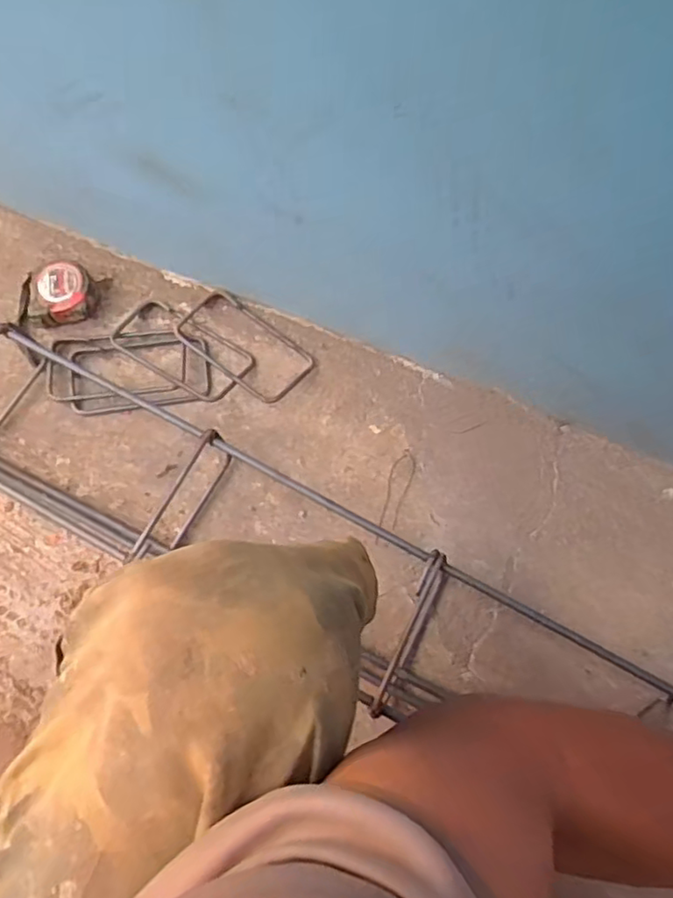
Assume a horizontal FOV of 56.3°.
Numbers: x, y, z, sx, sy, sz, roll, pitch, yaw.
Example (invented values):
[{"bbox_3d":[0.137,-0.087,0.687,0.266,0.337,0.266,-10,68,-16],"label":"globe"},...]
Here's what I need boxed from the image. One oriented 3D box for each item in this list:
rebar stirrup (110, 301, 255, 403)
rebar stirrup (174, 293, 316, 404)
[{"bbox_3d":[-0.172,-0.109,0.691,0.161,0.020,0.078,31,70,10],"label":"rebar stirrup"},{"bbox_3d":[-0.104,-0.115,0.691,0.158,0.017,0.079,37,71,13],"label":"rebar stirrup"}]

